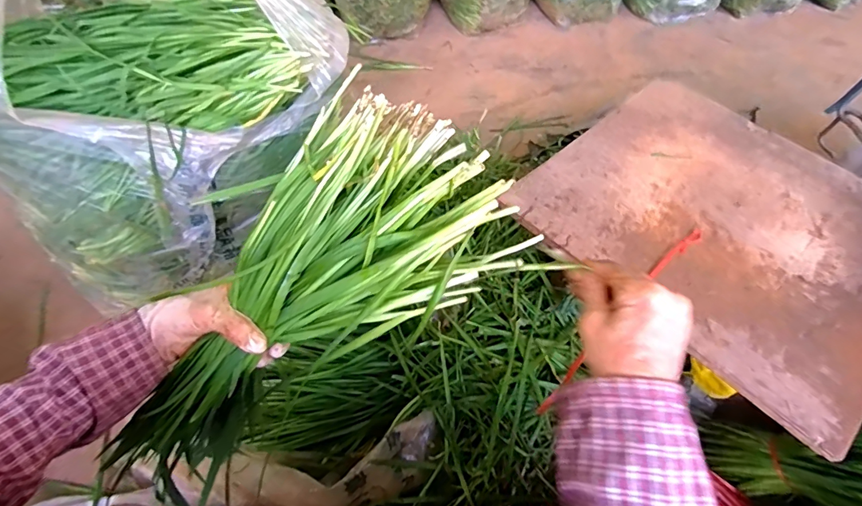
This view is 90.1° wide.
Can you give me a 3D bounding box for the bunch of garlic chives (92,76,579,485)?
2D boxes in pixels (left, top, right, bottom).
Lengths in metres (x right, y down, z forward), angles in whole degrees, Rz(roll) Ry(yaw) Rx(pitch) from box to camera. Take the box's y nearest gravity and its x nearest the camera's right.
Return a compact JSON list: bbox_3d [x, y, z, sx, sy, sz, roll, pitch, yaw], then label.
[{"bbox_3d":[-0.121,0.068,0.382,0.433,0.136,0.170,-45,63,13],"label":"bunch of garlic chives"}]

